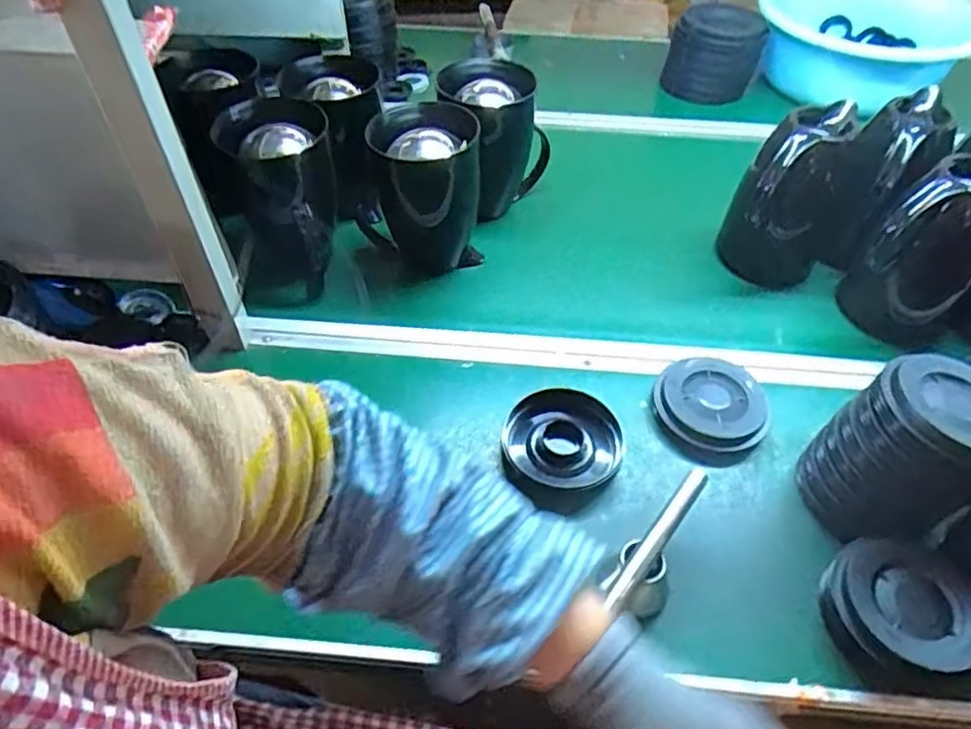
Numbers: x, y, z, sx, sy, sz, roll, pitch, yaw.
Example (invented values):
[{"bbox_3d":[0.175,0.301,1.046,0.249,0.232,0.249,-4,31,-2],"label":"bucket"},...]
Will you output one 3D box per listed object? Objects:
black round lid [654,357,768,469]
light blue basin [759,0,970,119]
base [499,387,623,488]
[{"bbox_3d":[0.242,0.043,0.684,0.120,0.040,0.121,19,50,14],"label":"black round lid"},{"bbox_3d":[0.691,-0.603,1.174,0.436,0.128,0.346,-36,58,-29],"label":"light blue basin"},{"bbox_3d":[0.080,0.075,0.653,0.121,0.027,0.103,5,48,3],"label":"base"}]

